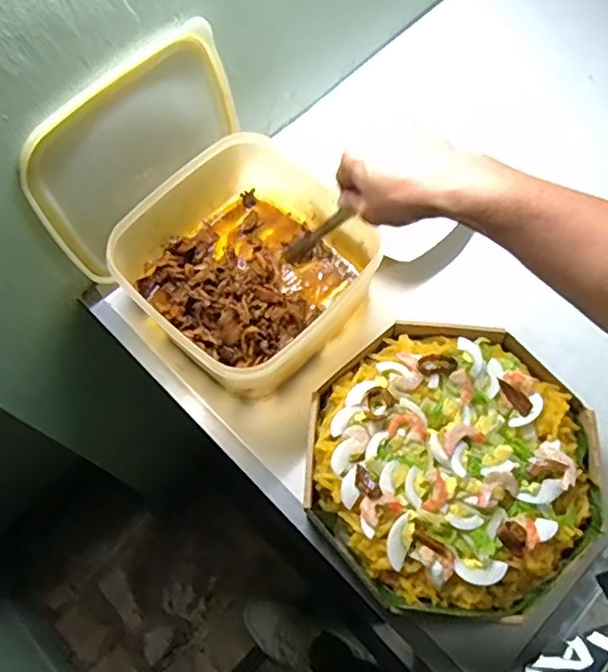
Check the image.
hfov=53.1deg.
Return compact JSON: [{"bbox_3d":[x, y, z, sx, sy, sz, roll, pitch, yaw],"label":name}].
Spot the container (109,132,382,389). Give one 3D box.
[{"bbox_3d":[-0.061,-0.072,0.615,0.225,0.092,0.210,39,74,16],"label":"container"}]

